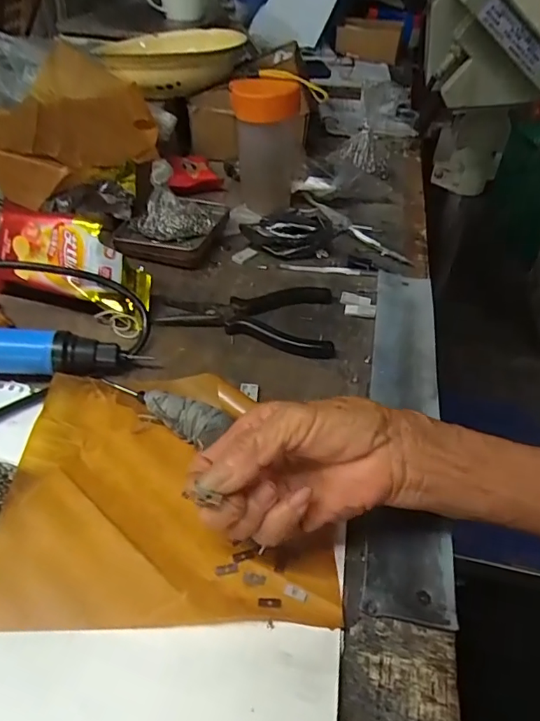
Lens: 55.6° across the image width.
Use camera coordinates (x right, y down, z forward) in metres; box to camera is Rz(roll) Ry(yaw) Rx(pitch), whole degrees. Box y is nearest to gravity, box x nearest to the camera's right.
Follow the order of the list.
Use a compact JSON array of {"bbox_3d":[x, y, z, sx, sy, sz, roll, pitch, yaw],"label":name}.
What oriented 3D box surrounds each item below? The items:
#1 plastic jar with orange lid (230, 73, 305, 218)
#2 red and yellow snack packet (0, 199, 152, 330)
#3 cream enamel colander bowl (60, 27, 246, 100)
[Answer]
[{"bbox_3d":[-0.002,-0.242,0.583,0.085,0.131,0.064,1,43,-2],"label":"plastic jar with orange lid"},{"bbox_3d":[-0.180,-0.083,0.447,0.158,0.072,0.054,16,43,11],"label":"red and yellow snack packet"},{"bbox_3d":[-0.128,-0.427,0.730,0.200,0.052,0.225,33,48,27],"label":"cream enamel colander bowl"}]

